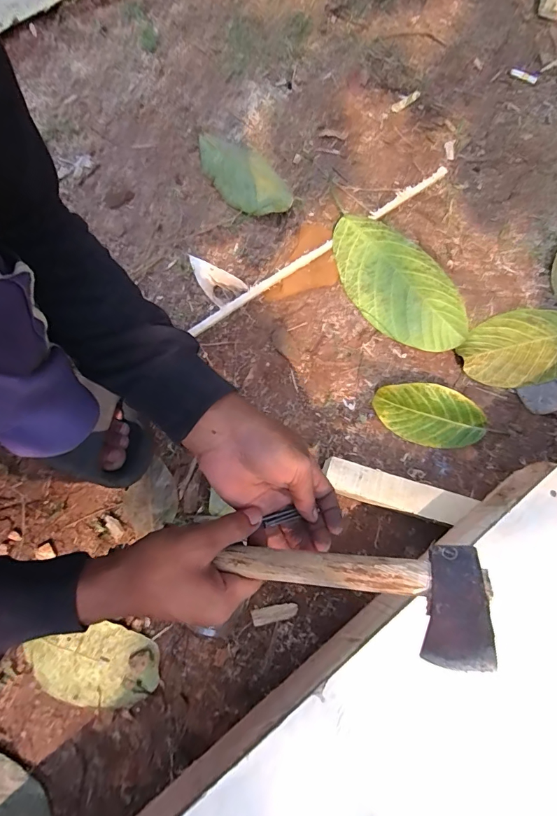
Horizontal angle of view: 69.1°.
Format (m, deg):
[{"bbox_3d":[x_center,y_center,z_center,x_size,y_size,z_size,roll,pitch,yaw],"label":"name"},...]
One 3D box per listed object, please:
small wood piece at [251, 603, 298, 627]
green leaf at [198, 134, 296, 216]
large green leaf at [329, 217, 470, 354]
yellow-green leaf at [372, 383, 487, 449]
[{"bbox_3d":[-0.005,0.241,0.474,0.054,0.004,0.018,-12,77,-4],"label":"small wood piece"},{"bbox_3d":[-0.053,-0.352,0.610,0.085,0.026,0.178,-33,80,-9],"label":"green leaf"},{"bbox_3d":[0.168,-0.179,0.571,0.132,0.018,0.234,-36,80,-9],"label":"large green leaf"},{"bbox_3d":[0.195,0.010,0.518,0.139,0.032,0.069,16,77,2],"label":"yellow-green leaf"}]

